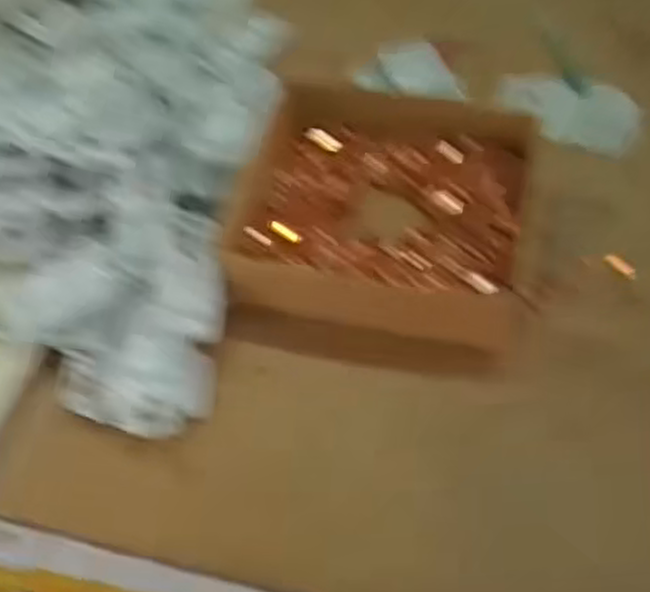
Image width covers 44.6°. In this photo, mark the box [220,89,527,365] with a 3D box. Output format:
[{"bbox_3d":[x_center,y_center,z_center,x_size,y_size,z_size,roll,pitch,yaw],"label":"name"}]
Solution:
[{"bbox_3d":[0.045,-0.065,0.597,0.207,0.074,0.202,10,57,10],"label":"box"}]

